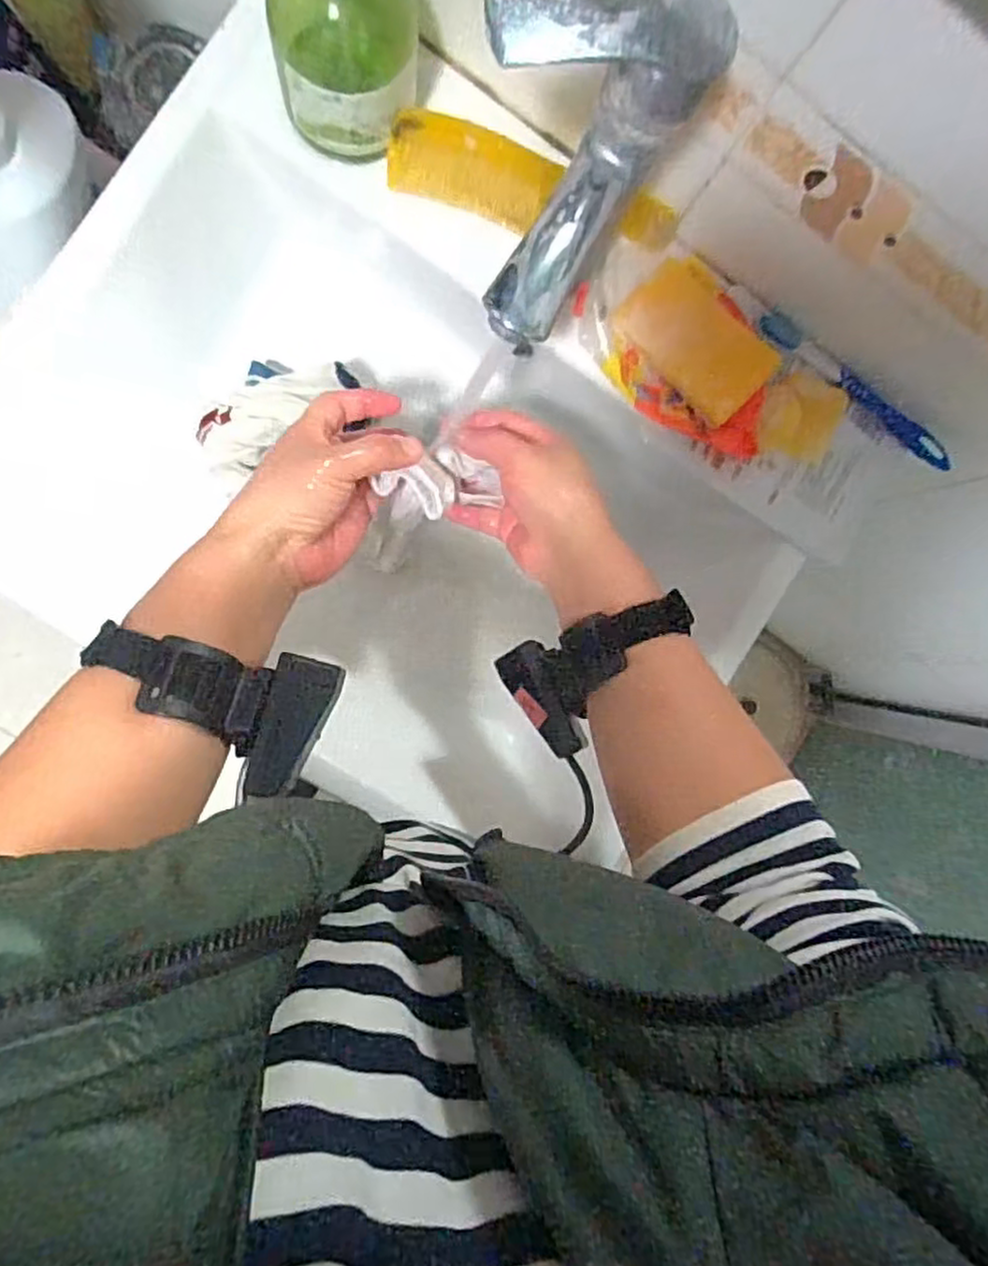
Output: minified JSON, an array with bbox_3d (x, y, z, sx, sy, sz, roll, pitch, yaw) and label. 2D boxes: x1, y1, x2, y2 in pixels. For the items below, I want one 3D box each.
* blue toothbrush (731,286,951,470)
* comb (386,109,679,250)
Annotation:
[{"bbox_3d":[0.251,-0.177,0.501,0.202,0.022,0.020,34,86,-8],"label":"blue toothbrush"},{"bbox_3d":[0.026,-0.285,0.463,0.188,0.006,0.046,13,134,-12],"label":"comb"}]

